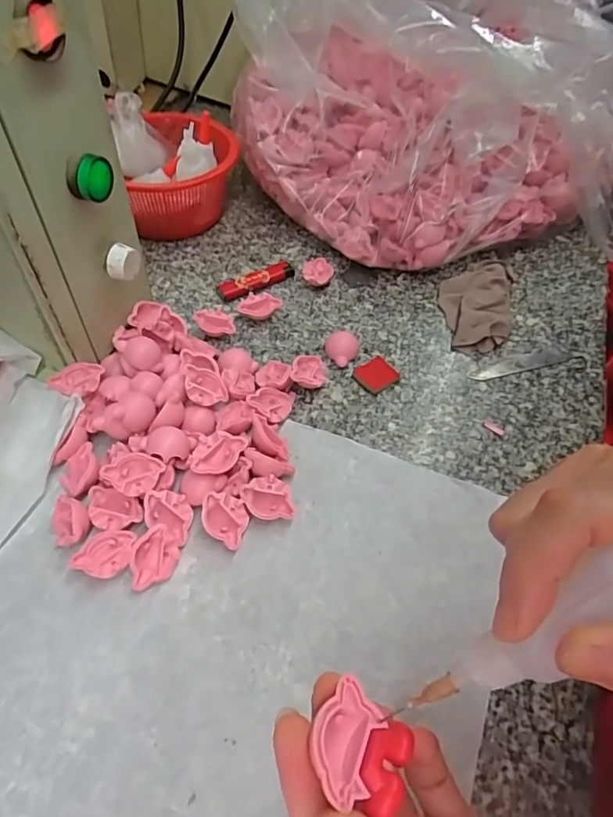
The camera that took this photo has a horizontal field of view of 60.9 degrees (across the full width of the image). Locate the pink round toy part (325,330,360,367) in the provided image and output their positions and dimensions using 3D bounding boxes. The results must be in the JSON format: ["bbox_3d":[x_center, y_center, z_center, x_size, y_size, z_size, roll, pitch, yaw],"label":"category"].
[{"bbox_3d":[0.030,-0.051,0.439,0.028,0.012,0.031,10,52,4],"label":"pink round toy part"}]

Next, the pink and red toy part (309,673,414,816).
[{"bbox_3d":[0.018,0.113,0.174,0.032,0.009,0.033,26,55,16],"label":"pink and red toy part"}]

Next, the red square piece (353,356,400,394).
[{"bbox_3d":[0.058,-0.028,0.425,0.031,0.007,0.028,-30,59,-24],"label":"red square piece"}]

